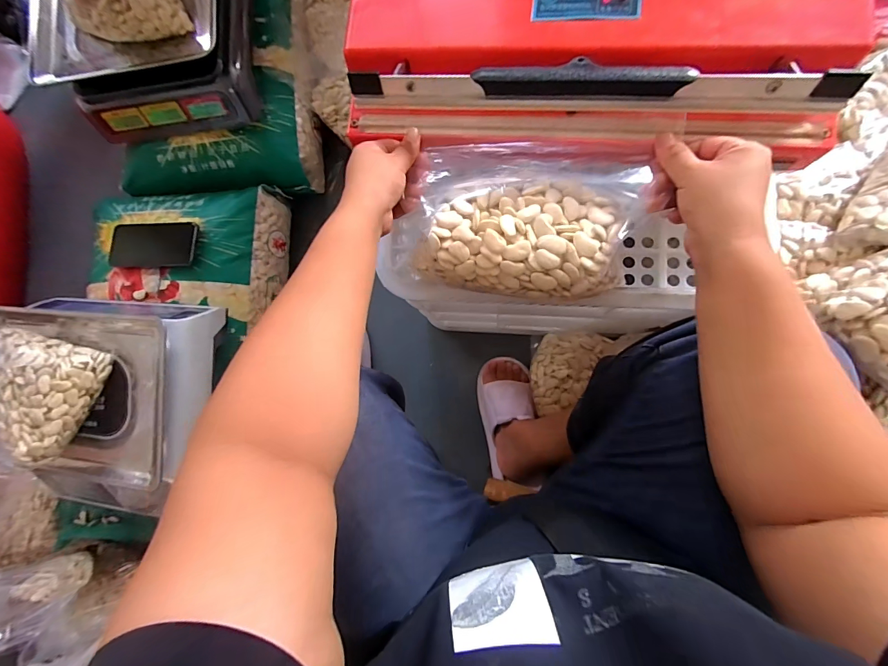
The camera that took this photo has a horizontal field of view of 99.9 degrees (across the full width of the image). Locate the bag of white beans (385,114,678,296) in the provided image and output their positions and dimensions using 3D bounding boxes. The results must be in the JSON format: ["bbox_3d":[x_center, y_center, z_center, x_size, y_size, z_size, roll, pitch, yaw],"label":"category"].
[{"bbox_3d":[0.075,-0.112,0.350,0.227,0.057,0.147,7,86,9],"label":"bag of white beans"}]

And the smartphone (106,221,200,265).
[{"bbox_3d":[-0.508,-0.154,0.649,0.163,0.011,0.077,2,87,9],"label":"smartphone"}]

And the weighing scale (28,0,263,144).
[{"bbox_3d":[-0.506,-0.521,0.643,0.350,0.101,0.313,0,85,8],"label":"weighing scale"}]

